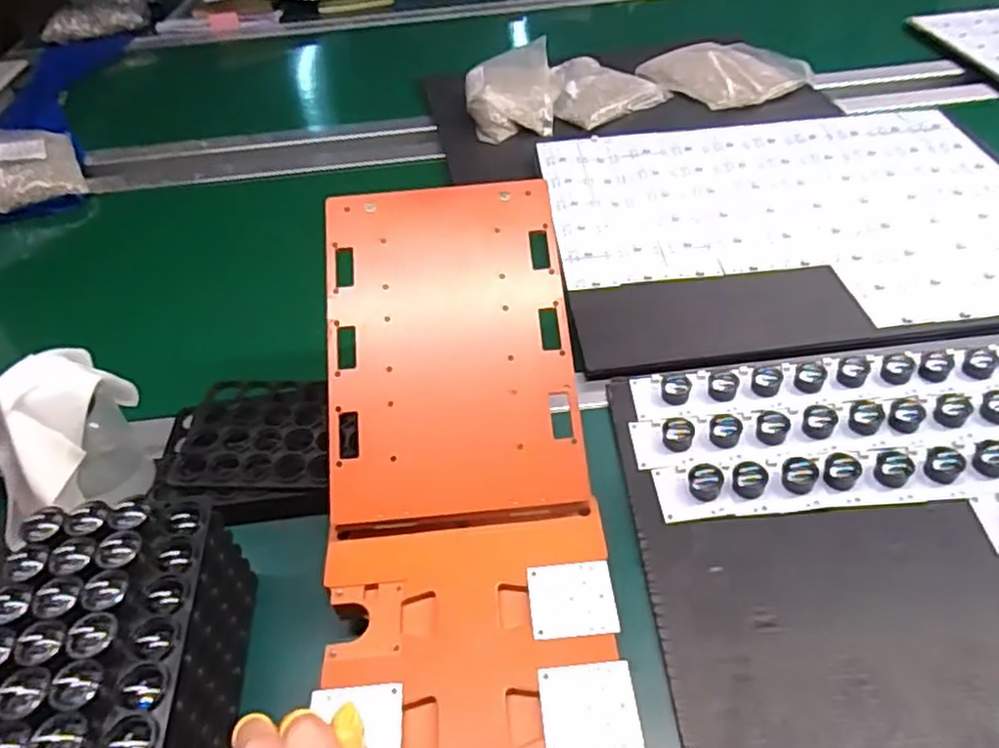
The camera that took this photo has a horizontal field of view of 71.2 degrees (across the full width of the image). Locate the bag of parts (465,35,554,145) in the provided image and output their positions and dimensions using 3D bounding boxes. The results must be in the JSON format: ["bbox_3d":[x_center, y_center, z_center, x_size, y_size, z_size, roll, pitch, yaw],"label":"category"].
[{"bbox_3d":[0.012,-0.368,0.899,0.112,0.049,0.171,-4,45,3],"label":"bag of parts"}]

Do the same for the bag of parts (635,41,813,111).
[{"bbox_3d":[0.304,-0.404,0.920,0.176,0.030,0.163,-21,46,-14],"label":"bag of parts"}]

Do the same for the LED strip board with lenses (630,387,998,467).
[{"bbox_3d":[0.329,0.026,0.498,0.461,0.013,0.048,-6,45,1],"label":"LED strip board with lenses"}]

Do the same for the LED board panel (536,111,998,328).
[{"bbox_3d":[0.290,-0.165,0.696,0.469,0.016,0.342,-4,45,3],"label":"LED board panel"}]

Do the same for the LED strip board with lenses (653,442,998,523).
[{"bbox_3d":[0.338,0.058,0.464,0.459,0.015,0.044,-4,45,3],"label":"LED strip board with lenses"}]

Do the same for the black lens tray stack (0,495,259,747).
[{"bbox_3d":[-0.194,0.167,0.350,0.096,0.099,0.193,-8,45,-1],"label":"black lens tray stack"}]

